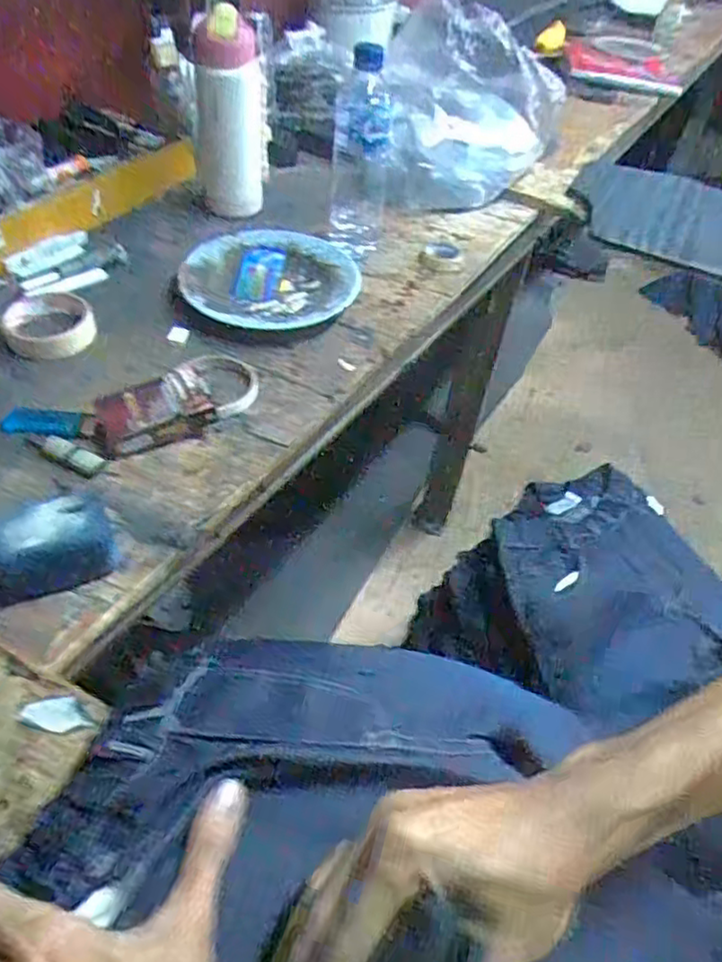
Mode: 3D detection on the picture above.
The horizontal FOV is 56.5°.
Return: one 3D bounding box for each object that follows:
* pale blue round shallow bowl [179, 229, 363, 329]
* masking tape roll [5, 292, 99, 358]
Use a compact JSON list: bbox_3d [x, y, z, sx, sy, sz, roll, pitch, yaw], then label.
[{"bbox_3d":[-0.102,-0.233,0.776,0.198,0.030,0.198,4,47,-5],"label":"pale blue round shallow bowl"},{"bbox_3d":[-0.320,-0.164,0.690,0.086,0.029,0.085,4,47,-5],"label":"masking tape roll"}]

